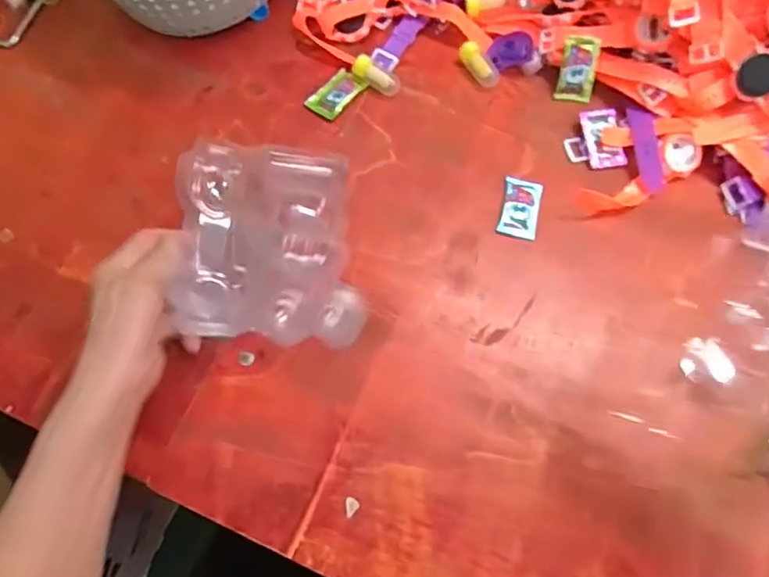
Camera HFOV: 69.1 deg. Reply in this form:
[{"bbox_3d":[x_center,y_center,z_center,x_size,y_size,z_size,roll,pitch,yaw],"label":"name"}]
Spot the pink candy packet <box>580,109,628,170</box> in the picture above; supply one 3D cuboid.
[{"bbox_3d":[0.189,-0.131,0.484,0.030,0.012,0.053,-7,68,-2],"label":"pink candy packet"}]

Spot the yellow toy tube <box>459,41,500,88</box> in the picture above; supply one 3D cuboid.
[{"bbox_3d":[0.087,-0.205,0.514,0.017,0.013,0.046,-38,90,-13],"label":"yellow toy tube"}]

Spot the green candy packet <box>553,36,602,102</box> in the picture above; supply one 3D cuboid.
[{"bbox_3d":[0.173,-0.195,0.498,0.032,0.006,0.053,6,113,0],"label":"green candy packet"}]

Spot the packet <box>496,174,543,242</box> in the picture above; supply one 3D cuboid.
[{"bbox_3d":[0.115,-0.068,0.468,0.031,0.004,0.055,13,69,6],"label":"packet"}]

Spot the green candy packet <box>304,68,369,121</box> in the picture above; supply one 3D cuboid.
[{"bbox_3d":[-0.045,-0.177,0.510,0.033,0.005,0.050,43,75,16],"label":"green candy packet"}]

